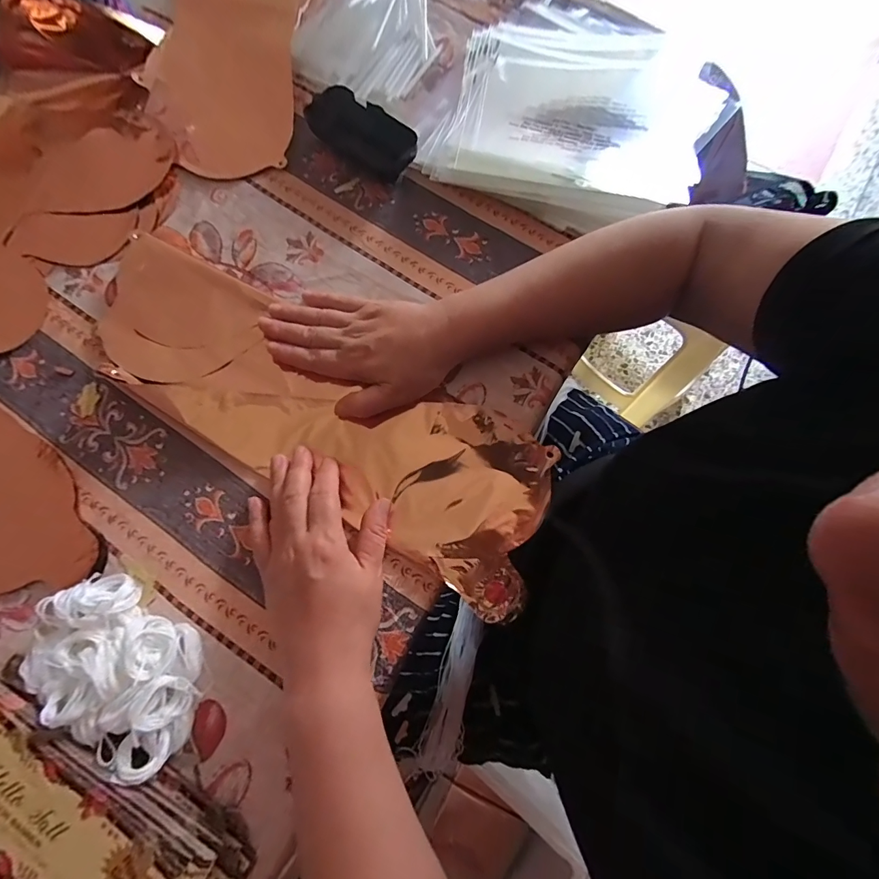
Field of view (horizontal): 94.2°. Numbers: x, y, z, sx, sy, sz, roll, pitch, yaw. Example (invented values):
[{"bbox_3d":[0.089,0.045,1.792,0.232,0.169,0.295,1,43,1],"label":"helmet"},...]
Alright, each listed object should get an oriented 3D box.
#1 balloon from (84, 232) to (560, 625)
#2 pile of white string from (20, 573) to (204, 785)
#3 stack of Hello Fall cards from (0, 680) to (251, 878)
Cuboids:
[{"bbox_3d":[-0.101,-0.025,0.327,0.402,0.022,0.126,29,77,4],"label":"balloon"},{"bbox_3d":[-0.209,0.148,0.266,0.117,0.037,0.071,32,77,6],"label":"pile of white string"},{"bbox_3d":[-0.224,0.214,0.244,0.223,0.043,0.060,30,77,6],"label":"stack of Hello Fall cards"}]

